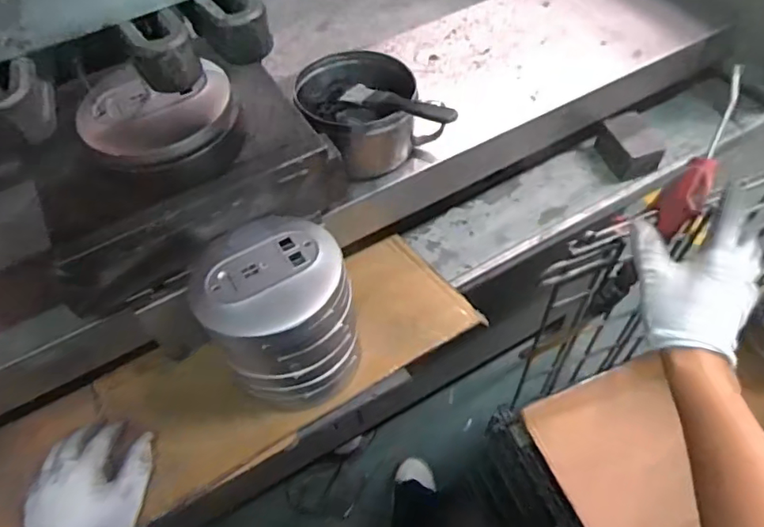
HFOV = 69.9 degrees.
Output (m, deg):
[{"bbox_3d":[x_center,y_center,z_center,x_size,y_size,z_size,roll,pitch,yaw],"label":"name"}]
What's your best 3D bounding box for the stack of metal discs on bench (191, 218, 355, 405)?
[{"bbox_3d":[-0.096,0.048,0.531,0.132,0.140,0.143,-19,55,-8],"label":"stack of metal discs on bench"}]

